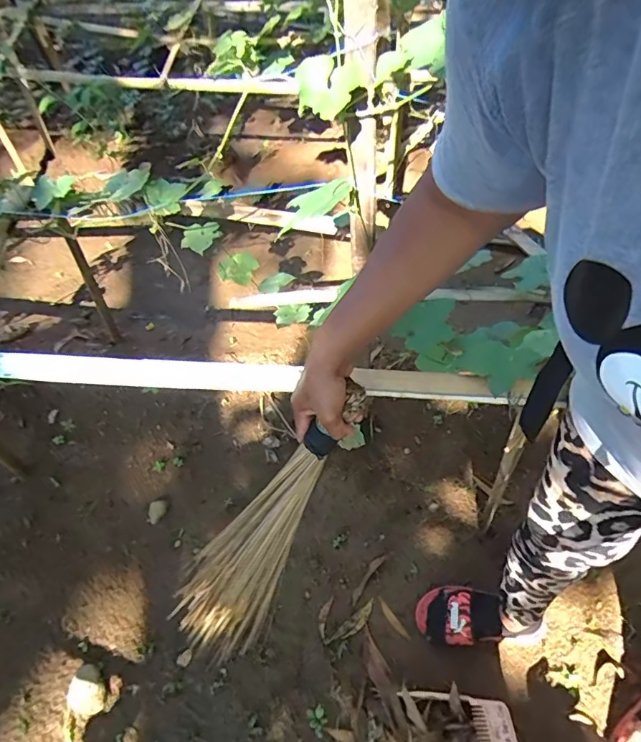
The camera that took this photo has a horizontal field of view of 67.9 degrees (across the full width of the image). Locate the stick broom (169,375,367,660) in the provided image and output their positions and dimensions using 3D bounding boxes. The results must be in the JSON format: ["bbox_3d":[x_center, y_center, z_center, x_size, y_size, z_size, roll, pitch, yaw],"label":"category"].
[{"bbox_3d":[-0.092,0.264,0.759,0.071,0.663,0.146,2,42,-36],"label":"stick broom"}]

